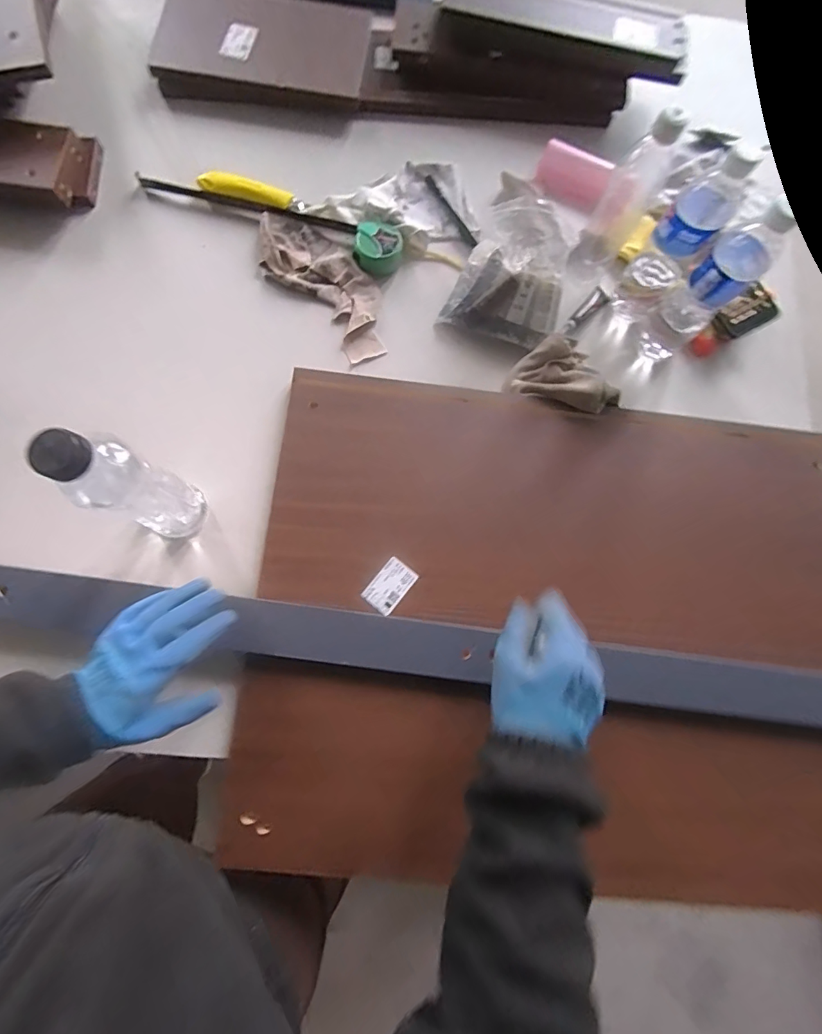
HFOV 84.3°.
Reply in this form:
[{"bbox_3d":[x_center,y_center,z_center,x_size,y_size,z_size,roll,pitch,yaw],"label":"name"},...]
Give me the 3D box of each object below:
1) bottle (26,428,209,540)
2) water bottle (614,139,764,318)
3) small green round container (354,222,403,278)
[{"bbox_3d":[-0.277,-0.026,0.456,0.057,0.231,0.068,30,78,3],"label":"bottle"},{"bbox_3d":[0.330,-0.342,0.565,0.065,0.226,0.068,41,79,5],"label":"water bottle"},{"bbox_3d":[-0.044,-0.372,0.632,0.064,0.033,0.064,0,77,-1],"label":"small green round container"}]

